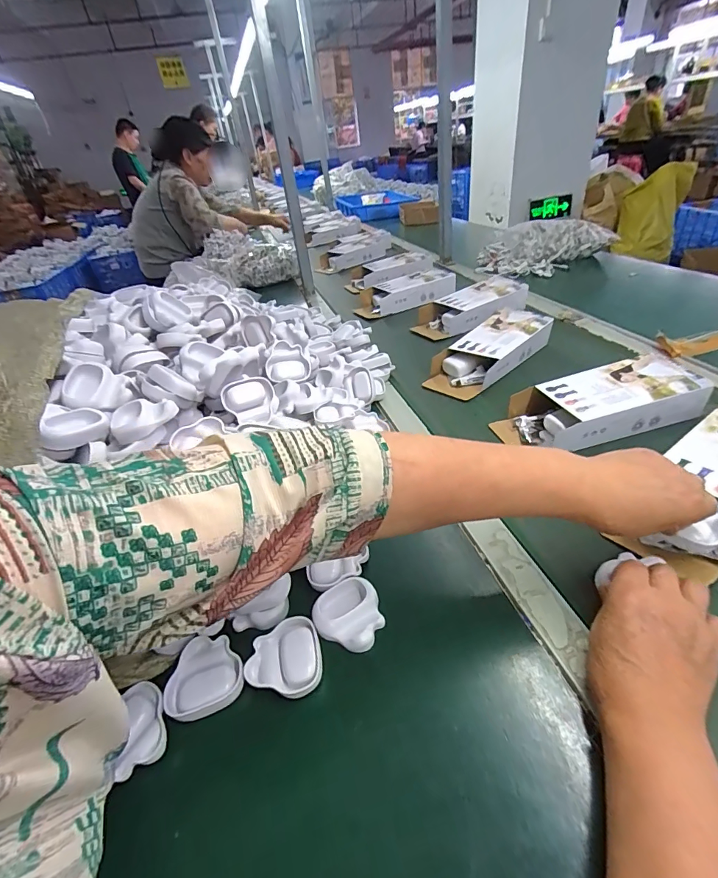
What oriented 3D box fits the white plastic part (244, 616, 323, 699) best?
[{"bbox_3d":[-0.065,0.190,0.354,0.062,0.010,0.063,-11,36,-9],"label":"white plastic part"}]

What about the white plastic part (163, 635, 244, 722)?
[{"bbox_3d":[-0.133,0.202,0.356,0.063,0.013,0.064,-12,36,-11],"label":"white plastic part"}]

